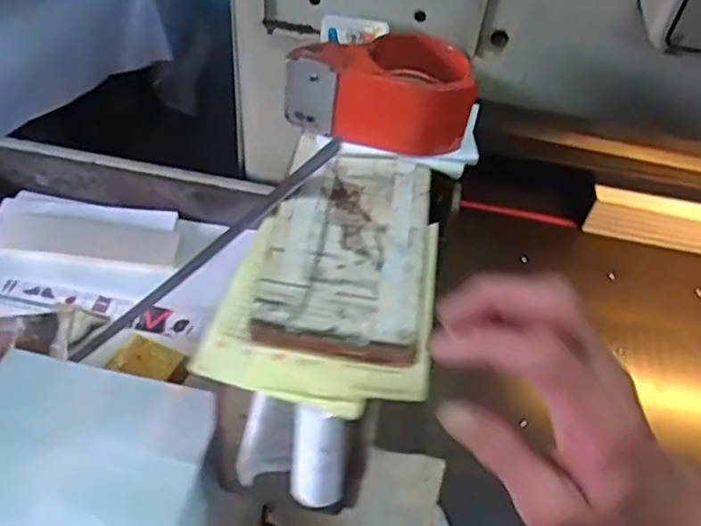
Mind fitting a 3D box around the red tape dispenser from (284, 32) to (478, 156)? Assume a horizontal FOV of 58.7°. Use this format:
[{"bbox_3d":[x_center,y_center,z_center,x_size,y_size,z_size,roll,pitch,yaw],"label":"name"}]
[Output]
[{"bbox_3d":[0.021,-0.140,0.484,0.137,0.063,0.092,5,49,-2],"label":"red tape dispenser"}]

